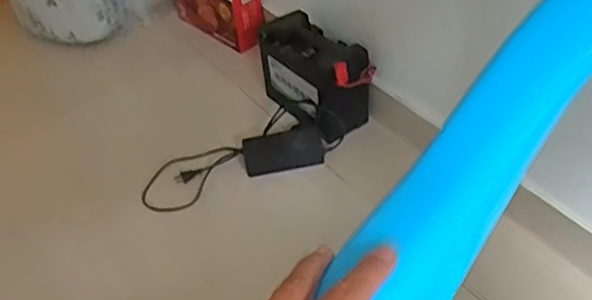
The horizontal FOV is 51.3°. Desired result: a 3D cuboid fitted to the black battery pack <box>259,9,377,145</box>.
[{"bbox_3d":[0.038,-0.162,1.338,0.147,0.166,0.258,-28,47,-22],"label":"black battery pack"}]

